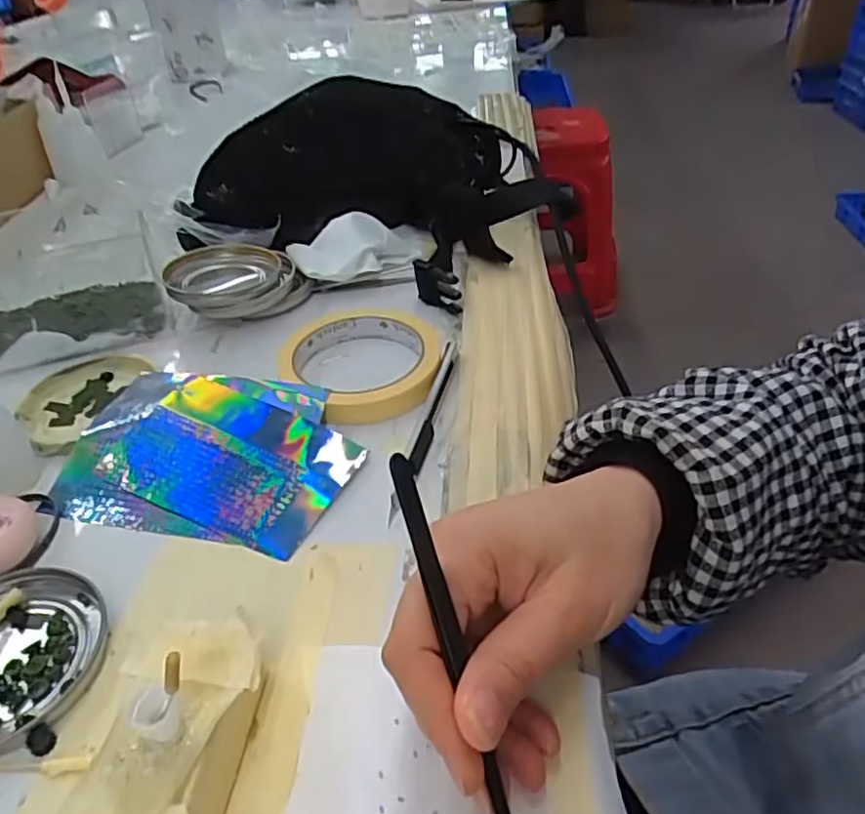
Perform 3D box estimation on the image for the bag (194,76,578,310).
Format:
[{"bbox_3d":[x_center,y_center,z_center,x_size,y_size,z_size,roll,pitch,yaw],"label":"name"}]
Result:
[{"bbox_3d":[-0.032,-0.196,0.537,0.264,0.085,0.183,26,48,31],"label":"bag"}]

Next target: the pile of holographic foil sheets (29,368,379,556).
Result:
[{"bbox_3d":[-0.115,0.021,0.347,0.149,0.015,0.103,7,41,12],"label":"pile of holographic foil sheets"}]

